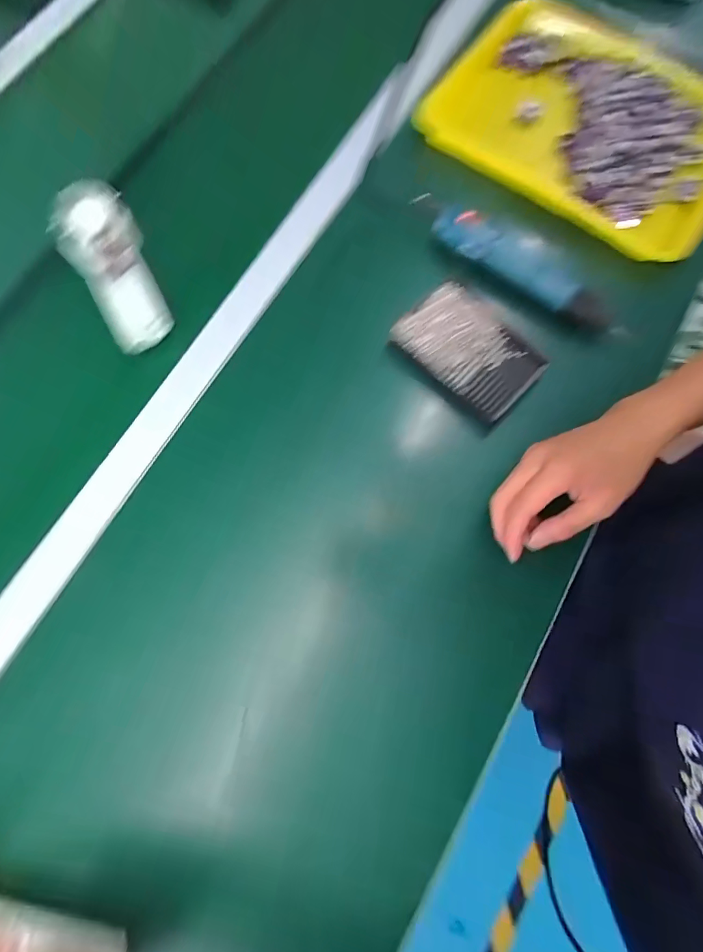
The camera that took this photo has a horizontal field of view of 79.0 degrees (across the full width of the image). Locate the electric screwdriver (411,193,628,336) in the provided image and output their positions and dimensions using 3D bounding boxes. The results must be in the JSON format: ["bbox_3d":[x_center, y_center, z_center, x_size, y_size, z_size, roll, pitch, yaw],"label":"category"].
[{"bbox_3d":[0.176,-0.225,0.451,0.247,0.031,0.050,31,78,7],"label":"electric screwdriver"}]

